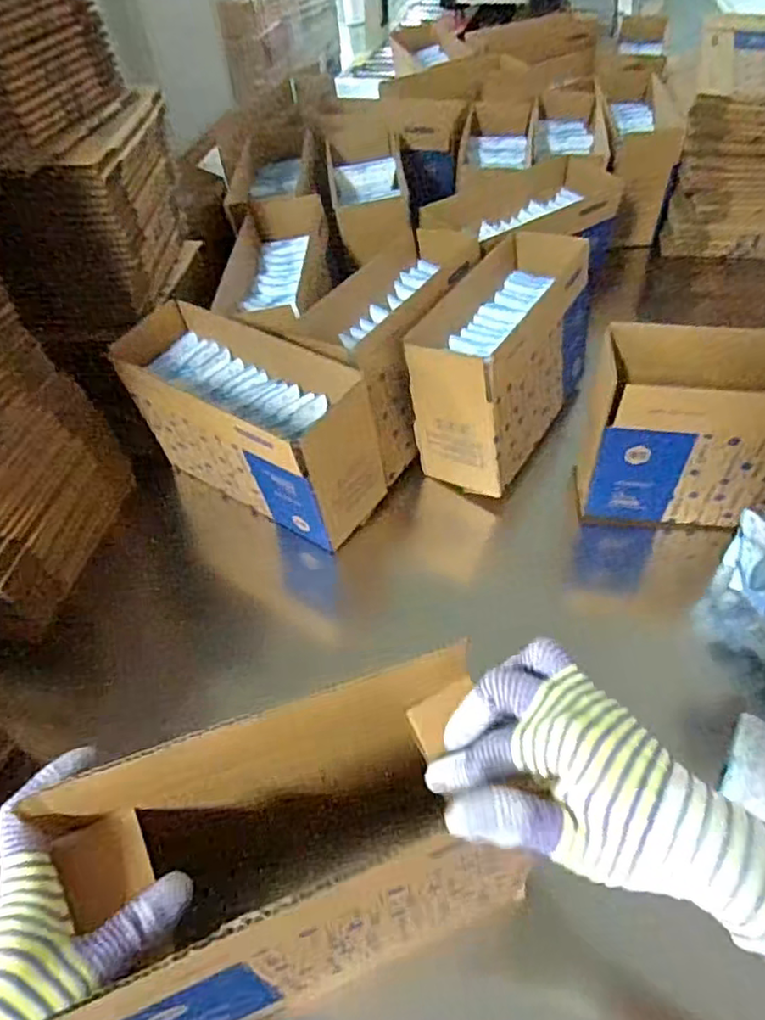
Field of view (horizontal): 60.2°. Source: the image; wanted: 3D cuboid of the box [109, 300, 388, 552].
[{"bbox_3d":[-0.129,-0.081,0.652,0.237,0.160,0.097,26,56,24],"label":"box"}]

